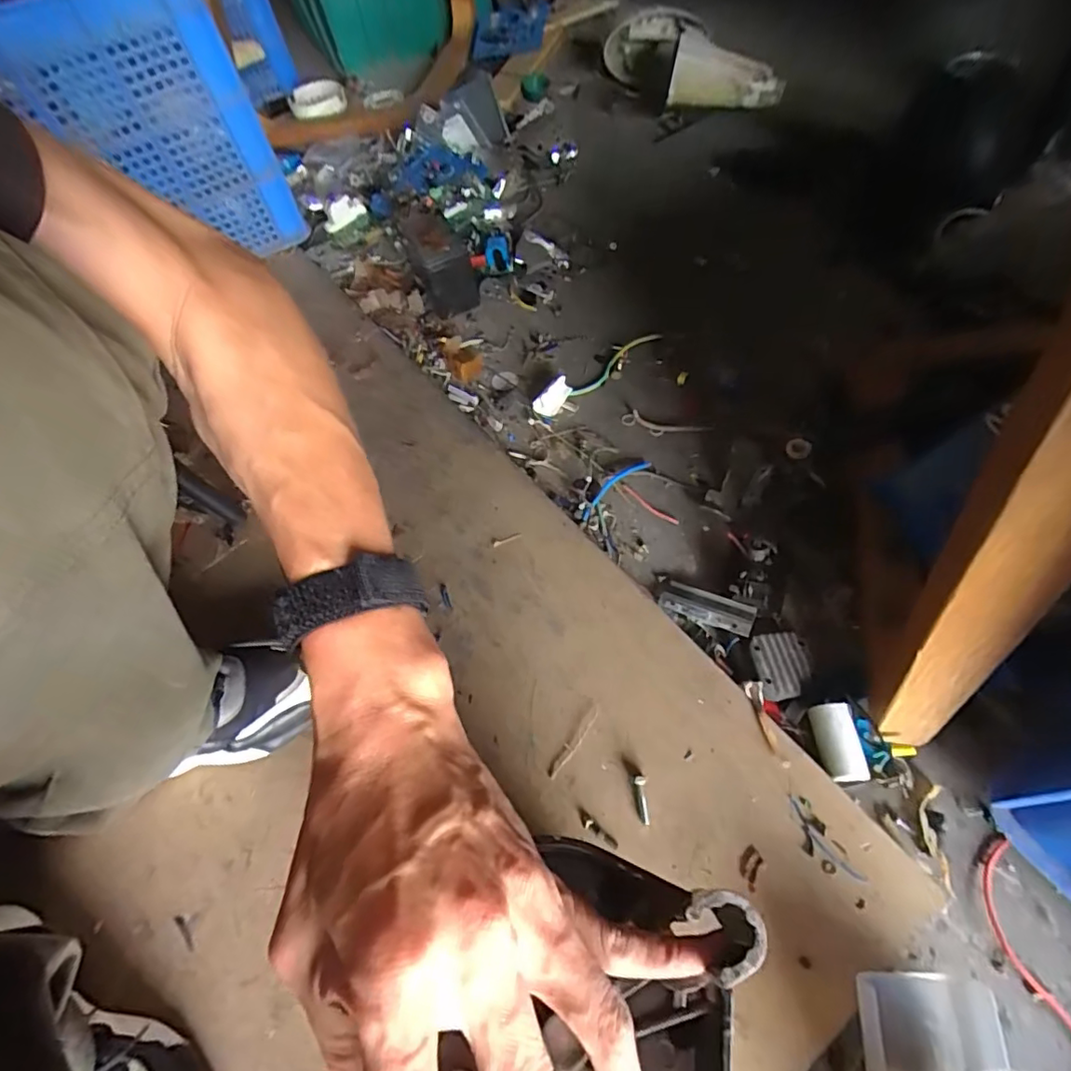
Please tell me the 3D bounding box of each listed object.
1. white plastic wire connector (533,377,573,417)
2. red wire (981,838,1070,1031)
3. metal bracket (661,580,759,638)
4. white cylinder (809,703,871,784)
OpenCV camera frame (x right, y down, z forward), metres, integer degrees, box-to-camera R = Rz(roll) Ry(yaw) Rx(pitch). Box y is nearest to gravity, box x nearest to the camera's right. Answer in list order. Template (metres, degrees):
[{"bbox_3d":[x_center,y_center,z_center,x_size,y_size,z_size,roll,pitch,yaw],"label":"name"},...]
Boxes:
[{"bbox_3d":[0.023,-0.174,0.686,0.029,0.030,0.054,31,69,24],"label":"white plastic wire connector"},{"bbox_3d":[0.341,0.292,0.377,0.031,0.006,0.142,-7,59,5],"label":"red wire"},{"bbox_3d":[0.163,0.069,0.521,0.086,0.013,0.031,18,61,31],"label":"metal bracket"},{"bbox_3d":[0.245,0.168,0.443,0.028,0.024,0.058,-12,59,2],"label":"white cylinder"}]

